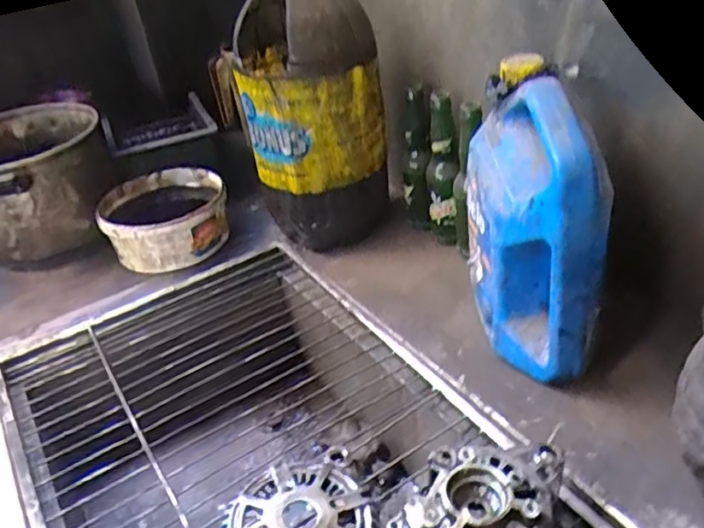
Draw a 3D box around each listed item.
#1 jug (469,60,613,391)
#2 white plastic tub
[{"bbox_3d":[0.181,-0.037,0.620,0.106,0.279,0.159,-5,34,4],"label":"jug"},{"bbox_3d":[-0.284,-0.078,0.928,0.184,0.079,0.162,-13,39,-14],"label":"white plastic tub"}]

